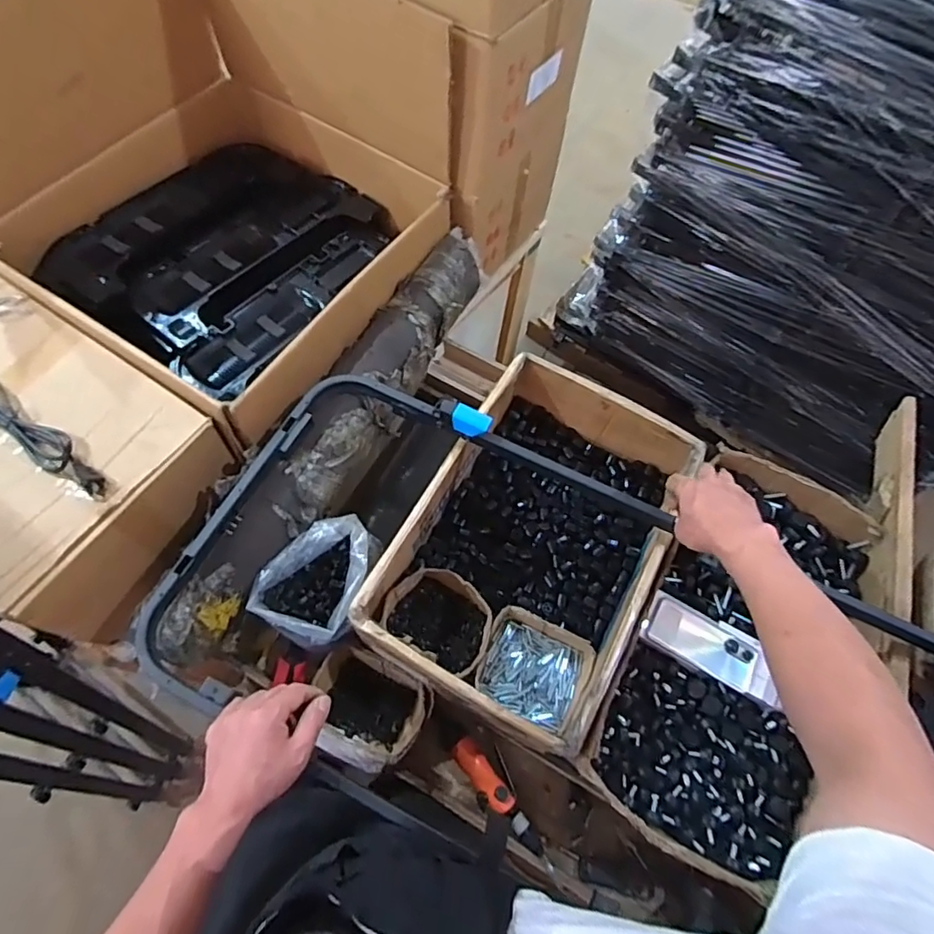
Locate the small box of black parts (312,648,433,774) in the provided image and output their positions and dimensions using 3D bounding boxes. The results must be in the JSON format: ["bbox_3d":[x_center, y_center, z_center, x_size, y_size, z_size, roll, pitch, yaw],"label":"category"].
[{"bbox_3d":[-0.150,0.360,0.839,0.173,0.089,0.134,24,65,8],"label":"small box of black parts"}]

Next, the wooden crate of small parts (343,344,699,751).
[{"bbox_3d":[0.112,0.112,0.888,0.344,0.156,0.525,28,66,10],"label":"wooden crate of small parts"}]

